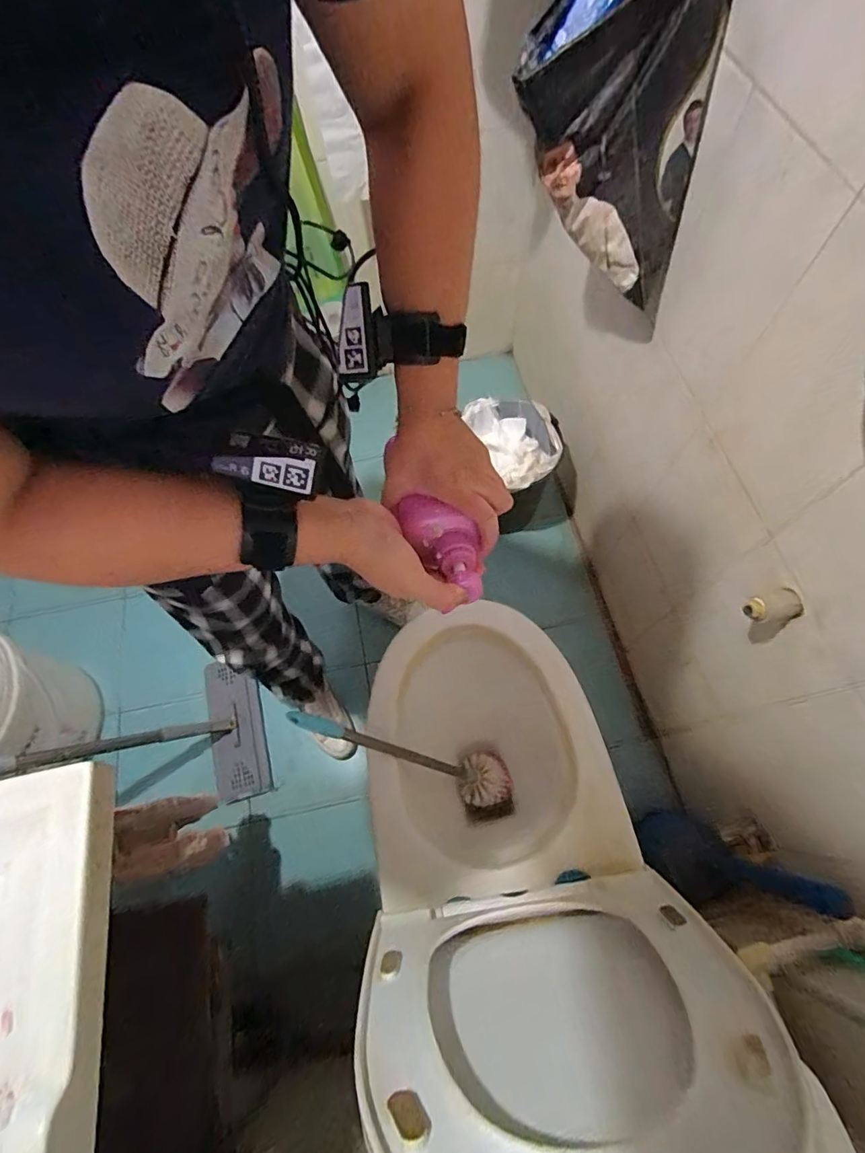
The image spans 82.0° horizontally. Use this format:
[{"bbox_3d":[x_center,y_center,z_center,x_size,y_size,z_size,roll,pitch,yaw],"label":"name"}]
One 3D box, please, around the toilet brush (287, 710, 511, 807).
[{"bbox_3d":[-0.030,0.274,0.756,0.067,0.445,0.082,-6,59,43],"label":"toilet brush"}]

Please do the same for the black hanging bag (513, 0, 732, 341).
[{"bbox_3d":[0.239,-0.565,0.633,0.250,0.359,0.132,22,69,12],"label":"black hanging bag"}]

